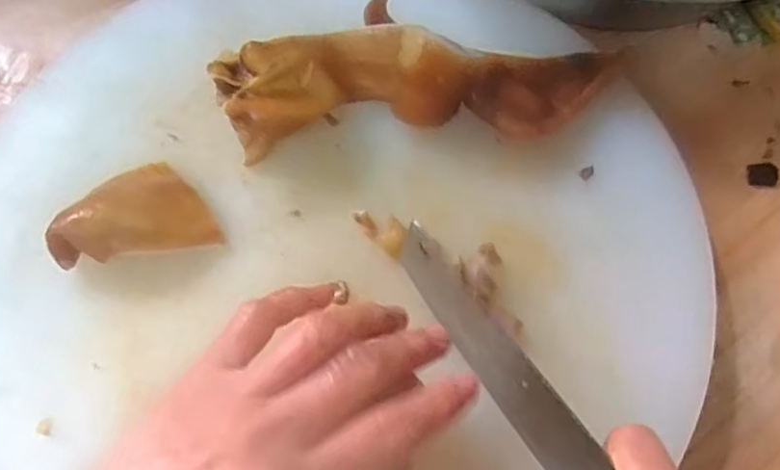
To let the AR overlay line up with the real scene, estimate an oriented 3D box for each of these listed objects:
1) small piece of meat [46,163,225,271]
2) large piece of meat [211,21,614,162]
[{"bbox_3d":[-0.139,-0.014,0.333,0.080,0.031,0.052,-16,68,-9],"label":"small piece of meat"},{"bbox_3d":[0.022,-0.087,0.361,0.227,0.056,0.065,-3,66,-4],"label":"large piece of meat"}]

